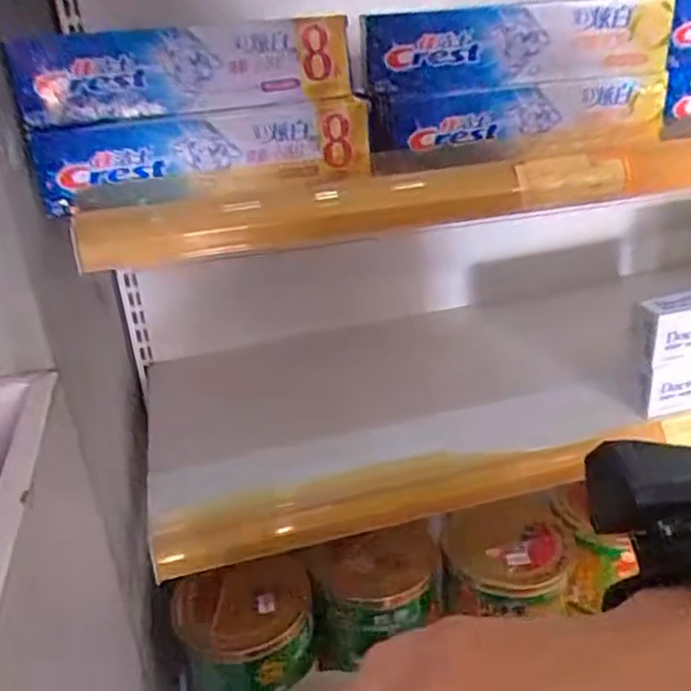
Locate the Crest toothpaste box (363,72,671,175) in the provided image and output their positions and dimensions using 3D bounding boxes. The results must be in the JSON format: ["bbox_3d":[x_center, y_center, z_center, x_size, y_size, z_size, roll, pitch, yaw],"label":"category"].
[{"bbox_3d":[0.135,-0.176,0.540,0.242,0.051,0.036,-11,26,-15],"label":"Crest toothpaste box"}]

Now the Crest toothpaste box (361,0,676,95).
[{"bbox_3d":[0.131,-0.231,0.531,0.234,0.053,0.031,-7,25,-6],"label":"Crest toothpaste box"}]

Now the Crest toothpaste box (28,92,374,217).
[{"bbox_3d":[-0.093,-0.134,0.481,0.224,0.051,0.036,-14,26,-20],"label":"Crest toothpaste box"}]

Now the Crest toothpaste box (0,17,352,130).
[{"bbox_3d":[-0.101,-0.189,0.474,0.228,0.052,0.036,-16,27,-24],"label":"Crest toothpaste box"}]

